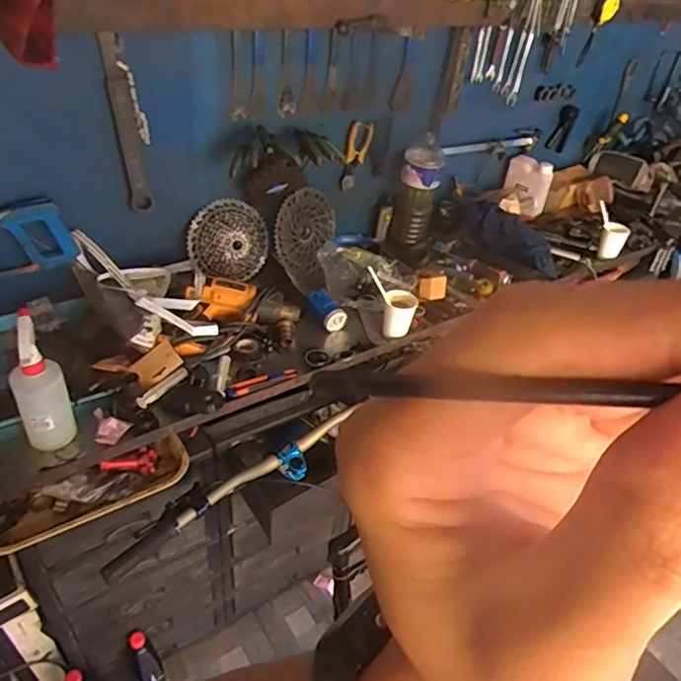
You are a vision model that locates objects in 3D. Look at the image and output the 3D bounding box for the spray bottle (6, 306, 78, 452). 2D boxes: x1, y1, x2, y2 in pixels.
[{"bbox_3d":[-0.463,0.063,0.860,0.070,0.225,0.069,-17,44,-27],"label":"spray bottle"}]

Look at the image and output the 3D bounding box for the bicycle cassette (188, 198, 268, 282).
[{"bbox_3d":[-0.252,-0.223,1.297,0.192,0.168,0.045,-21,46,-31],"label":"bicycle cassette"}]

